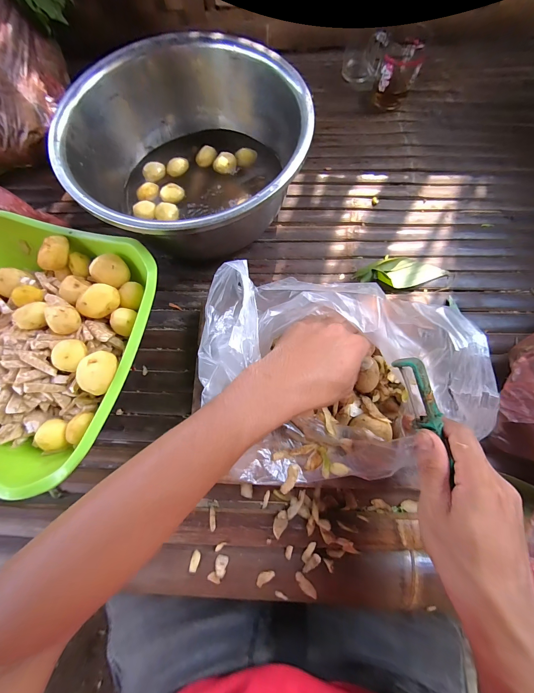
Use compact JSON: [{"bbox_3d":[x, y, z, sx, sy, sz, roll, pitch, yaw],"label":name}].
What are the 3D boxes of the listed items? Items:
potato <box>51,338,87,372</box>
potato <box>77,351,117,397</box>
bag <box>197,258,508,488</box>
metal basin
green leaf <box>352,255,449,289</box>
[{"bbox_3d":[-0.205,0.010,0.294,0.027,0.028,0.032,18,73,10],"label":"potato"},{"bbox_3d":[-0.173,0.028,0.290,0.030,0.034,0.043,9,72,7],"label":"potato"},{"bbox_3d":[0.055,0.025,0.258,0.223,0.138,0.192,-3,71,1],"label":"bag"},{"bbox_3d":[-0.104,-0.253,0.387,0.304,0.152,0.296,-1,71,4],"label":"metal basin"},{"bbox_3d":[0.190,-0.107,0.399,0.134,0.020,0.051,-6,71,-14],"label":"green leaf"}]

